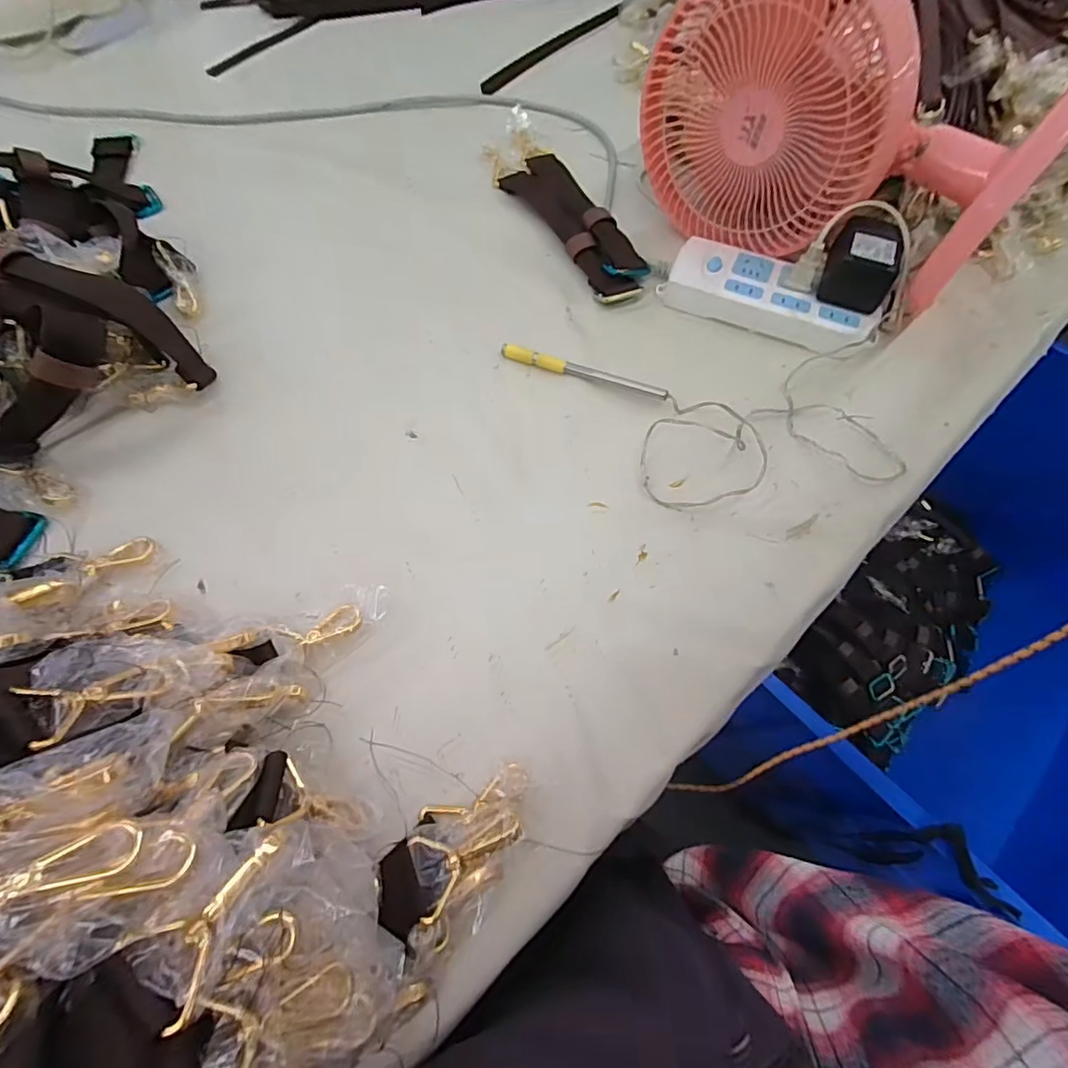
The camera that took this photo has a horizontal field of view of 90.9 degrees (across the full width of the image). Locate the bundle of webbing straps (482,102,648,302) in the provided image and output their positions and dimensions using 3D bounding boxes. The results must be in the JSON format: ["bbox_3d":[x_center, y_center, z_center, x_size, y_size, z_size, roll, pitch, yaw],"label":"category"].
[{"bbox_3d":[0.022,-0.351,0.546,0.079,0.014,0.306,-20,66,-10],"label":"bundle of webbing straps"}]

